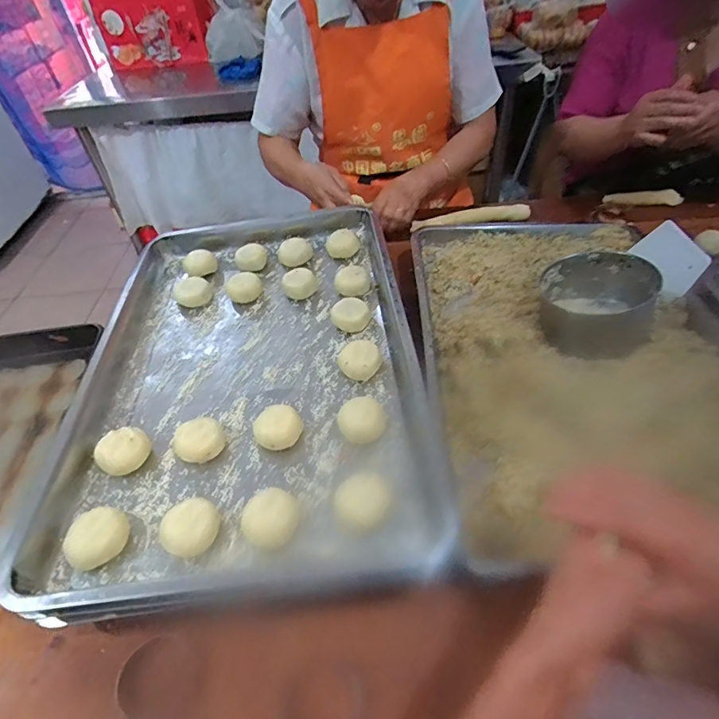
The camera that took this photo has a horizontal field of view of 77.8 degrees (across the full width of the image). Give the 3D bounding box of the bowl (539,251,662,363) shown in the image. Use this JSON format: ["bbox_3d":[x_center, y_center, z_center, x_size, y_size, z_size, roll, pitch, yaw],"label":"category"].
[{"bbox_3d":[0.316,-0.068,0.598,0.138,0.088,0.138,-3,46,3],"label":"bowl"}]

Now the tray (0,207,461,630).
[{"bbox_3d":[-0.139,-0.013,0.592,0.406,0.067,0.621,-9,46,-2],"label":"tray"}]

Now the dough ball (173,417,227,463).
[{"bbox_3d":[-0.173,0.087,0.481,0.051,0.023,0.043,-32,51,-23],"label":"dough ball"}]

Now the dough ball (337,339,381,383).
[{"bbox_3d":[0.003,0.000,0.543,0.044,0.031,0.040,-3,46,3],"label":"dough ball"}]

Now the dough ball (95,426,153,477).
[{"bbox_3d":[-0.251,0.095,0.473,0.042,0.029,0.052,30,56,30],"label":"dough ball"}]

